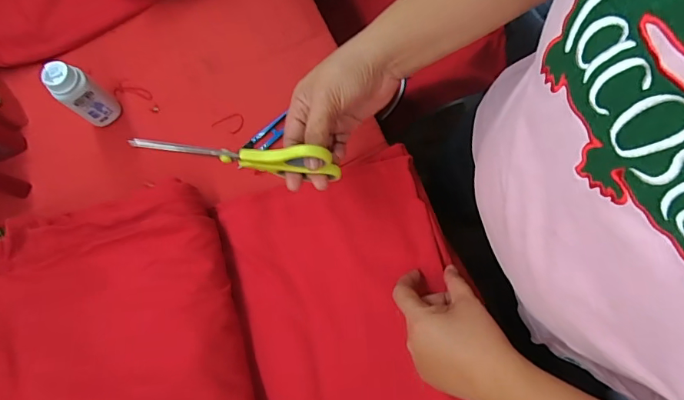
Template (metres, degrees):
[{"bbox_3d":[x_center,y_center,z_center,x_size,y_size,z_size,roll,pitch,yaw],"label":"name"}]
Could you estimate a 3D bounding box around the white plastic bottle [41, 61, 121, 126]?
[{"bbox_3d":[-0.315,-0.125,0.531,0.036,0.105,0.042,33,83,13],"label":"white plastic bottle"}]

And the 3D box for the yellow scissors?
[{"bbox_3d":[-0.095,-0.040,0.402,0.186,0.048,0.013,6,76,1],"label":"yellow scissors"}]

